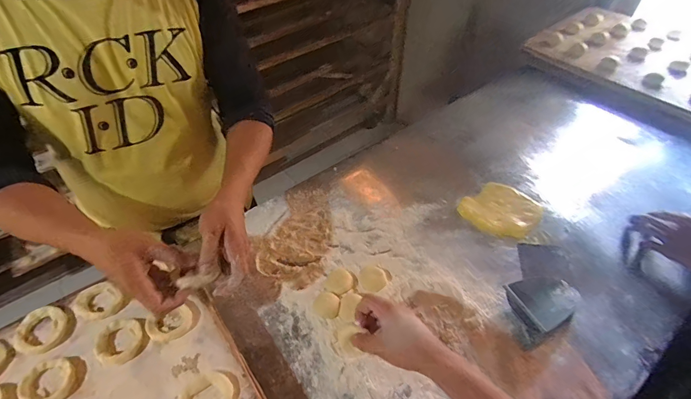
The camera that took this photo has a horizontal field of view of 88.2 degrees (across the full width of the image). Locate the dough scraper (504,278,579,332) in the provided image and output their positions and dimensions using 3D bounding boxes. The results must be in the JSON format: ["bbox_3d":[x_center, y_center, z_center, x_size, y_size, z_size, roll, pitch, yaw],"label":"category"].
[{"bbox_3d":[0.325,0.157,0.576,0.117,0.035,0.082,-21,51,-15],"label":"dough scraper"}]

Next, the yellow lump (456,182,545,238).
[{"bbox_3d":[0.311,0.020,0.714,0.120,0.022,0.132,-37,57,-26],"label":"yellow lump"}]

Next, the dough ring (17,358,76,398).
[{"bbox_3d":[-0.386,0.238,0.462,0.060,0.012,0.061,-1,49,1],"label":"dough ring"}]

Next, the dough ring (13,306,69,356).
[{"bbox_3d":[-0.432,0.186,0.506,0.068,0.010,0.065,-1,49,1],"label":"dough ring"}]

